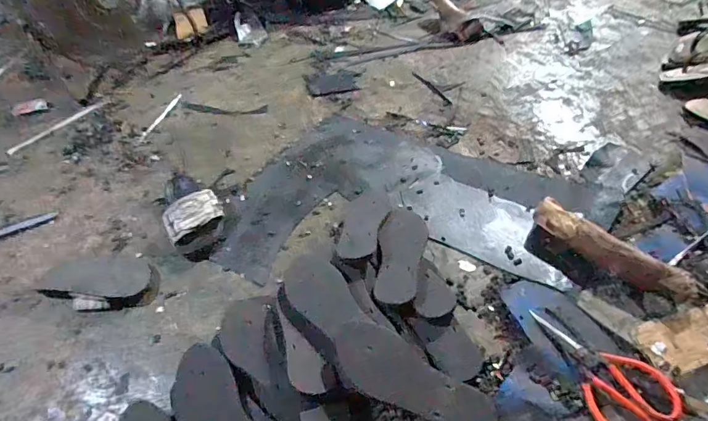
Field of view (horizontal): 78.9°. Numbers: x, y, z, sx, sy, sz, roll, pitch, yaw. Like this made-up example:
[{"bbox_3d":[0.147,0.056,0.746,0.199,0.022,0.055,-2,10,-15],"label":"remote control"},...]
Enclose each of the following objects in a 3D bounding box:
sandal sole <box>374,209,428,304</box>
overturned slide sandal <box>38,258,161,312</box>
[{"bbox_3d":[0.082,0.075,0.773,0.084,0.010,0.221,11,42,11],"label":"sandal sole"},{"bbox_3d":[-0.491,0.141,0.826,0.256,0.030,0.117,-2,48,8],"label":"overturned slide sandal"}]

